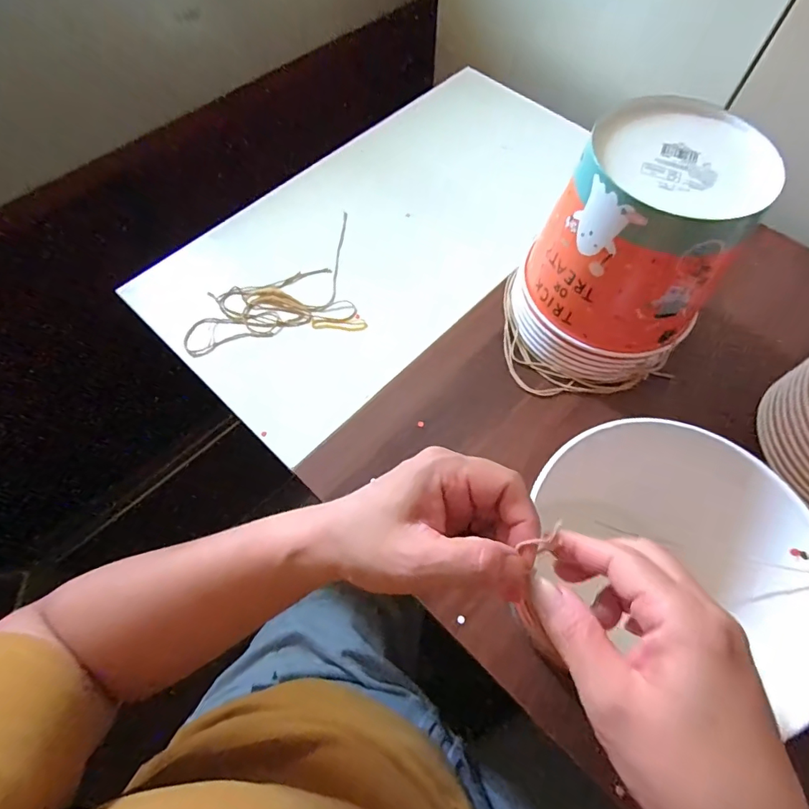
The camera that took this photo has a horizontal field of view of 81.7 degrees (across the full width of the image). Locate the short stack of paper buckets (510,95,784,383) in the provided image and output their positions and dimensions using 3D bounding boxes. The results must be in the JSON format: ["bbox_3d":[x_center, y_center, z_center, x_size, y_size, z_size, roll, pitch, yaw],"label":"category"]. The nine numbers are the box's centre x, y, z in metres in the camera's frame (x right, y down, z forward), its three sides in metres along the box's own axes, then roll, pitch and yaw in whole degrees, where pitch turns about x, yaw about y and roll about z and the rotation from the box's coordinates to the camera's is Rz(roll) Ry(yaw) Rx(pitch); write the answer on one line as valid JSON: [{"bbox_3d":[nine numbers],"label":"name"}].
[{"bbox_3d":[0.190,-0.124,0.398,0.145,0.171,0.148,34,68,15],"label":"short stack of paper buckets"}]

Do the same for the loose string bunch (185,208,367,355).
[{"bbox_3d":[-0.137,-0.125,0.486,0.174,0.007,0.142,-12,65,-6],"label":"loose string bunch"}]

